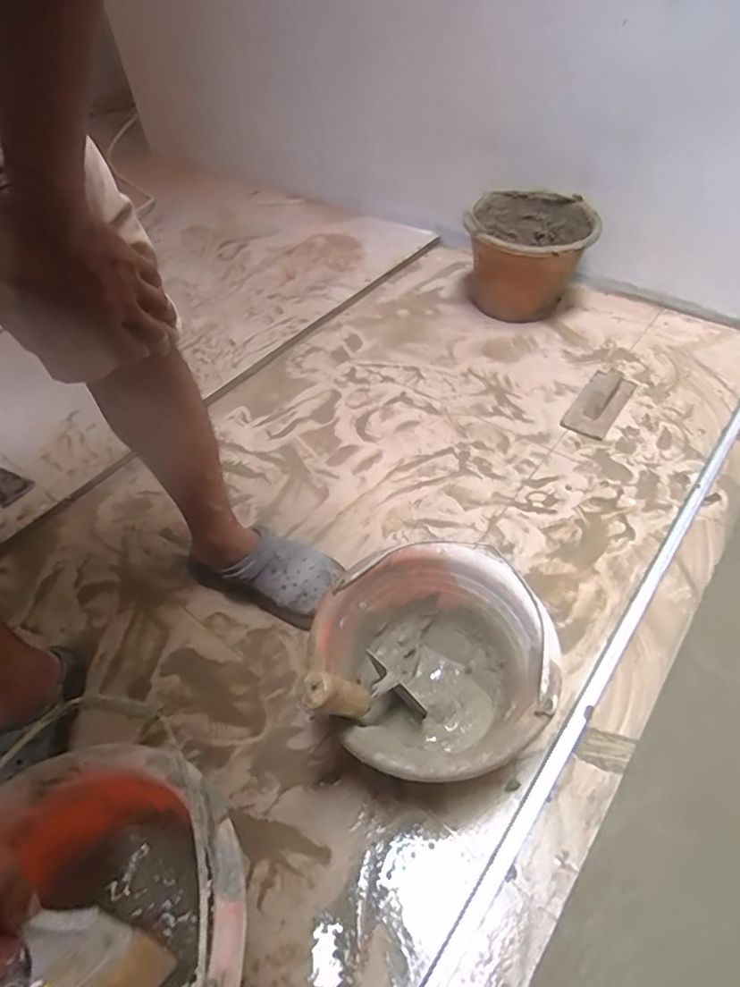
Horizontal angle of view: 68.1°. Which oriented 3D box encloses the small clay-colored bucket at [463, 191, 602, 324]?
[{"bbox_3d":[0.337,-0.508,1.193,0.241,0.197,0.266,21,54,21],"label":"small clay-colored bucket"}]

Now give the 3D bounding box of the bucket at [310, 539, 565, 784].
[{"bbox_3d":[0.069,0.211,0.635,0.237,0.179,0.238,-2,49,3],"label":"bucket"}]

